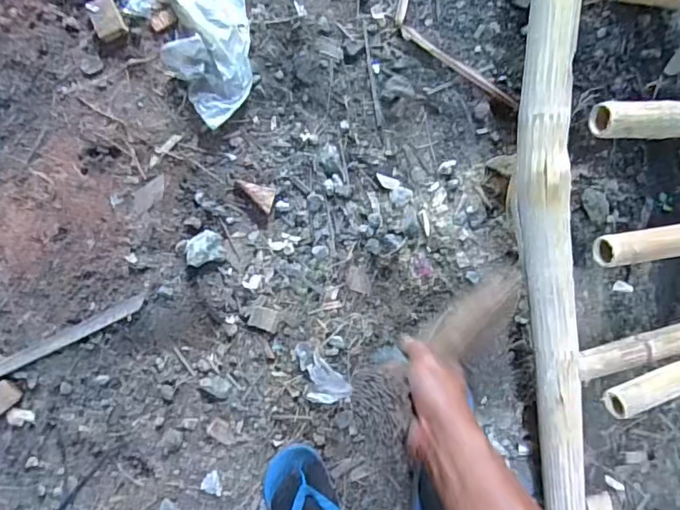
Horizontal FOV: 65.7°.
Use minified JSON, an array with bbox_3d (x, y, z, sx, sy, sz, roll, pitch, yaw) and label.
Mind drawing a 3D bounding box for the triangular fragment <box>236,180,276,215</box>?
[{"bbox_3d":[-0.128,-0.102,0.832,0.033,0.027,0.069,-44,96,0],"label":"triangular fragment"}]

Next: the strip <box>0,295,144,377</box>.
[{"bbox_3d":[-0.428,0.130,0.793,0.269,0.008,0.025,-25,96,-2],"label":"strip"}]

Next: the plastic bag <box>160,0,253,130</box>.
[{"bbox_3d":[-0.201,-0.318,0.803,0.122,0.041,0.233,-3,95,-4],"label":"plastic bag"}]

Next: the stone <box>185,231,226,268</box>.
[{"bbox_3d":[-0.209,-0.010,0.814,0.057,0.023,0.048,-16,96,-3],"label":"stone"}]

